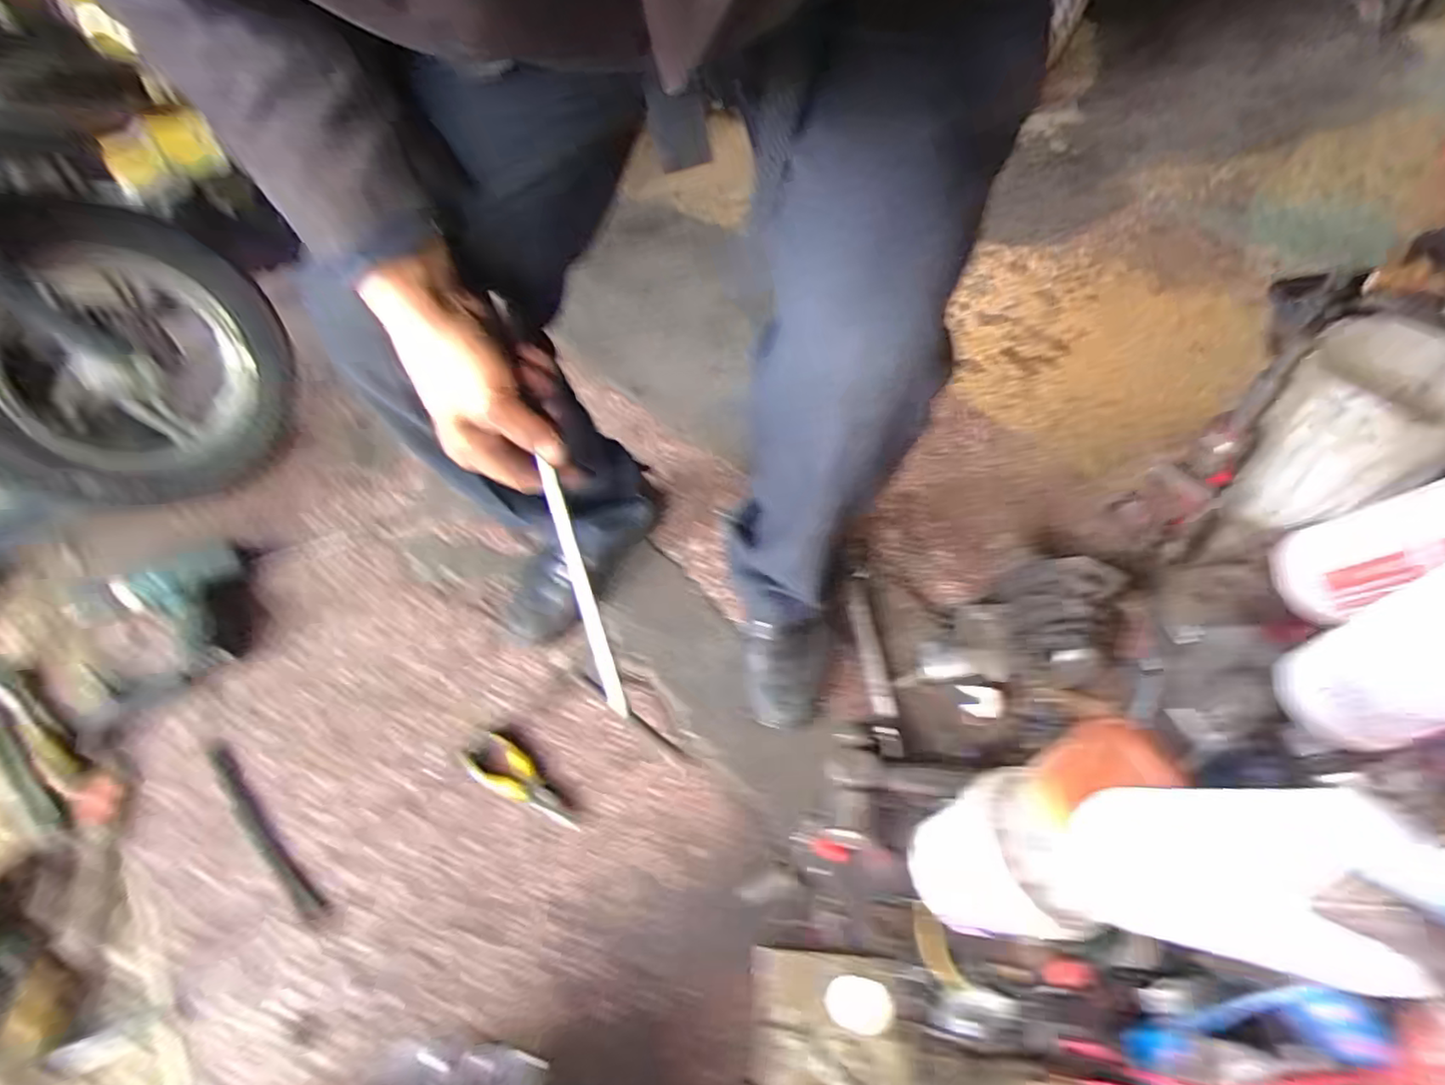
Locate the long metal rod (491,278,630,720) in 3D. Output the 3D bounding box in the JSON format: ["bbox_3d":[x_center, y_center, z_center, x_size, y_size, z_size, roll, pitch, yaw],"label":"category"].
[{"bbox_3d":[-0.108,-0.018,0.418,0.011,0.289,0.010,-15,10,-6],"label":"long metal rod"}]

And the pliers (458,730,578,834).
[{"bbox_3d":[-0.216,0.252,0.662,0.160,0.025,0.050,27,58,26],"label":"pliers"}]

